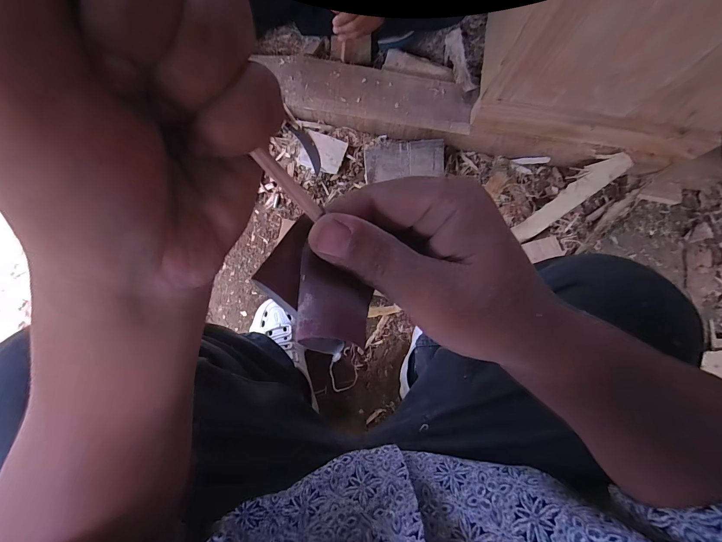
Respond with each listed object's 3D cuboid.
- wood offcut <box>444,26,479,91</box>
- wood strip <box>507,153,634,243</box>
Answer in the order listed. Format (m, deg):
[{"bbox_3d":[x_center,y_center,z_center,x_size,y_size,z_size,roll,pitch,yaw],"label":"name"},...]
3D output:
[{"bbox_3d":[0.217,-0.471,0.767,0.042,0.027,0.219,2,59,-3],"label":"wood offcut"},{"bbox_3d":[0.440,-0.157,0.721,0.262,0.014,0.046,-38,88,8],"label":"wood strip"}]

